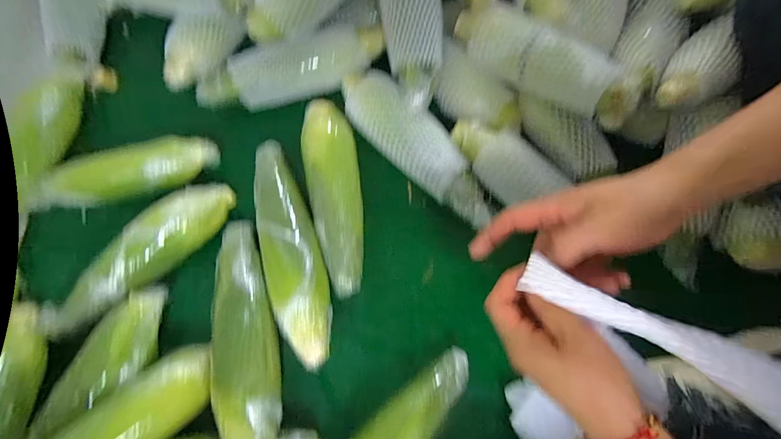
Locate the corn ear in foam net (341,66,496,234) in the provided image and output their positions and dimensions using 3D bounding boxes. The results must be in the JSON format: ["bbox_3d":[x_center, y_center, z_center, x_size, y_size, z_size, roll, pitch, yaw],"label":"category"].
[{"bbox_3d":[0.027,-0.099,0.456,0.070,0.050,0.261,-42,79,-13],"label":"corn ear in foam net"}]

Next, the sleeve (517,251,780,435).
[{"bbox_3d":[0.174,0.075,0.225,0.185,0.023,0.045,26,74,15],"label":"sleeve"}]

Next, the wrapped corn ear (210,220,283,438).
[{"bbox_3d":[-0.150,0.125,0.380,0.061,0.058,0.269,-11,74,-5],"label":"wrapped corn ear"}]

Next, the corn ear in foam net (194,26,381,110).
[{"bbox_3d":[-0.132,-0.206,0.492,0.253,0.048,0.062,-18,75,-7],"label":"corn ear in foam net"}]

